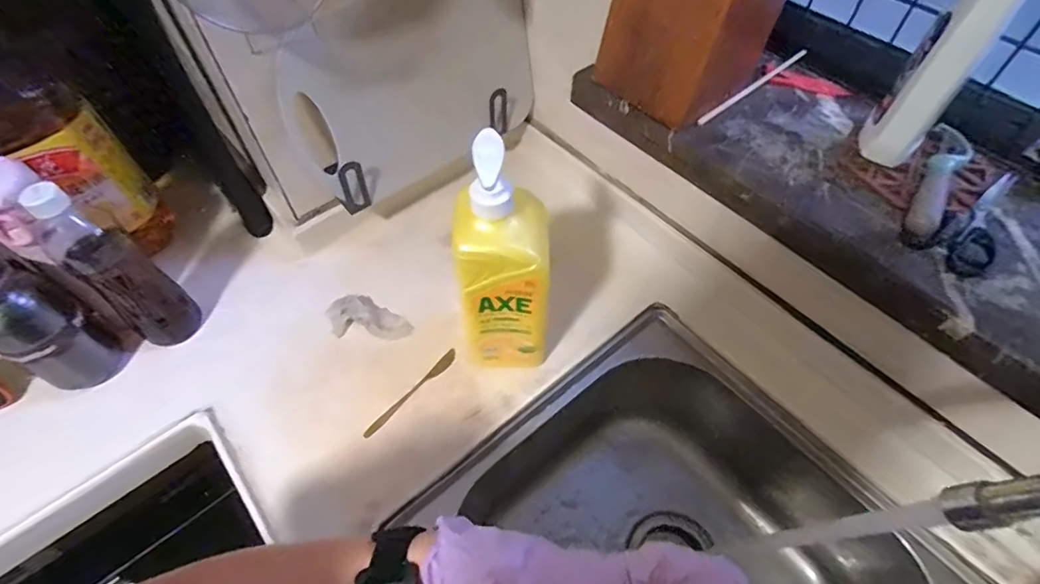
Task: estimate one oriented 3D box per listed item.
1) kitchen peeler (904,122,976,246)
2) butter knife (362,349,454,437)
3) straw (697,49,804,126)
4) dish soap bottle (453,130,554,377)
[{"bbox_3d":[0.372,-0.101,0.465,0.034,0.030,0.161,32,61,21],"label":"kitchen peeler"},{"bbox_3d":[-0.120,0.114,0.581,0.015,0.006,0.134,36,63,22],"label":"butter knife"},{"bbox_3d":[0.257,-0.226,0.568,0.199,0.009,0.009,-37,63,-22],"label":"straw"},{"bbox_3d":[-0.015,-0.025,0.497,0.080,0.288,0.081,-3,55,-2],"label":"dish soap bottle"}]

